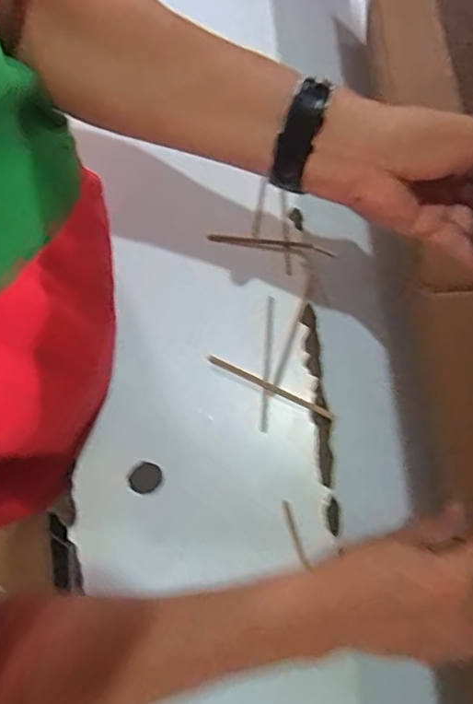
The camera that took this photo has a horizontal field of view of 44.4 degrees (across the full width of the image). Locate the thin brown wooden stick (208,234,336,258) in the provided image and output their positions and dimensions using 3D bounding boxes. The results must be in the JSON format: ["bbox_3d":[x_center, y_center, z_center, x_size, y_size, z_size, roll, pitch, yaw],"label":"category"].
[{"bbox_3d":[0.028,-0.089,0.479,0.104,0.010,0.009,7,77,3],"label":"thin brown wooden stick"}]

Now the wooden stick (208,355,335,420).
[{"bbox_3d":[0.027,0.028,0.451,0.105,0.004,0.006,25,78,7],"label":"wooden stick"}]

